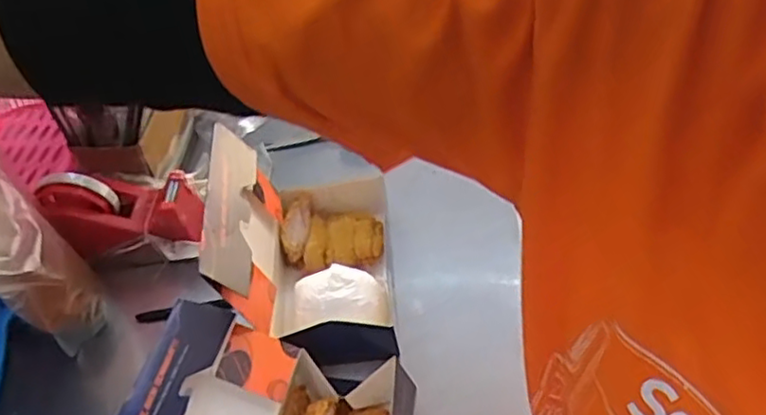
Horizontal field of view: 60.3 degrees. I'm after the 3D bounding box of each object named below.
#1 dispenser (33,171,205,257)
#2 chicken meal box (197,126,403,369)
[{"bbox_3d":[-0.259,0.000,0.667,0.155,0.066,0.078,1,47,-12],"label":"dispenser"},{"bbox_3d":[-0.068,0.022,0.588,0.135,0.146,0.178,-7,48,0],"label":"chicken meal box"}]

